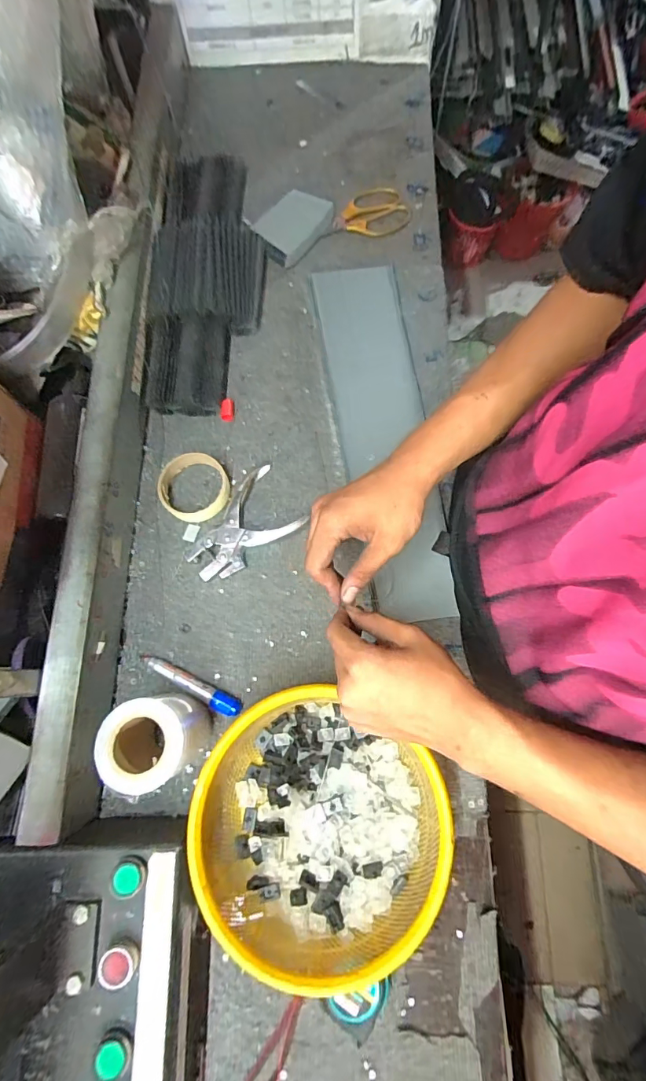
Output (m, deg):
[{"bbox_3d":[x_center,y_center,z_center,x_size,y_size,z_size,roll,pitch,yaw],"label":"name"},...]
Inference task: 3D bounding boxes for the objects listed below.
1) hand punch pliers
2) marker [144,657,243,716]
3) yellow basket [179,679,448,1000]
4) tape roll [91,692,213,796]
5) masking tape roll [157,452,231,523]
[{"bbox_3d":[-0.101,-0.015,0.557,0.147,0.016,0.094,-41,78,-10],"label":"hand punch pliers"},{"bbox_3d":[-0.149,0.164,0.504,0.125,0.015,0.020,25,76,7],"label":"marker"},{"bbox_3d":[-0.005,0.272,0.429,0.222,0.097,0.214,0,74,0],"label":"yellow basket"},{"bbox_3d":[-0.164,0.198,0.449,0.078,0.103,0.076,0,74,0],"label":"tape roll"},{"bbox_3d":[-0.164,-0.068,0.568,0.087,0.020,0.088,0,74,0],"label":"masking tape roll"}]

